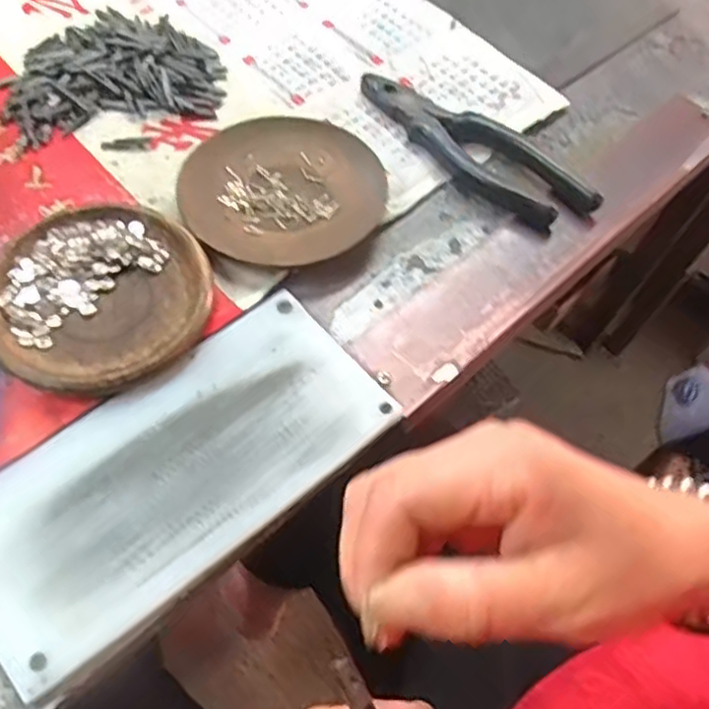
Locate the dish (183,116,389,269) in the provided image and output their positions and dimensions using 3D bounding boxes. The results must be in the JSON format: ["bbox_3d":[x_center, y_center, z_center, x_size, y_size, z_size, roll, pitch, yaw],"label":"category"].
[{"bbox_3d":[-0.040,-0.098,0.405,0.114,0.012,0.110,2,58,-3],"label":"dish"}]

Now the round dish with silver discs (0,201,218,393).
[{"bbox_3d":[-0.132,-0.032,0.355,0.109,0.012,0.112,2,58,-3],"label":"round dish with silver discs"}]

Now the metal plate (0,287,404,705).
[{"bbox_3d":[-0.081,0.050,0.315,0.196,0.007,0.094,-36,67,-23],"label":"metal plate"}]

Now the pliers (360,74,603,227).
[{"bbox_3d":[0.069,-0.130,0.430,0.168,0.017,0.043,34,62,17],"label":"pliers"}]

